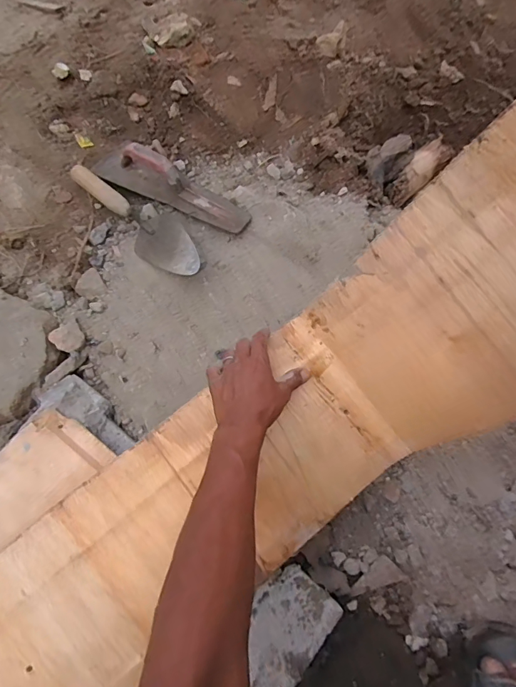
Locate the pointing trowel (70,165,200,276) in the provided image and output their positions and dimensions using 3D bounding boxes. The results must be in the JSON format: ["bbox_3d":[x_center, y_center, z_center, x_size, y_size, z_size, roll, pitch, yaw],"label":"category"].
[{"bbox_3d":[-0.196,-0.213,0.720,0.090,0.043,0.296,-40,74,-13],"label":"pointing trowel"}]

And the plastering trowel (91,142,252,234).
[{"bbox_3d":[-0.152,-0.286,0.737,0.295,0.064,0.086,22,71,8],"label":"plastering trowel"}]

